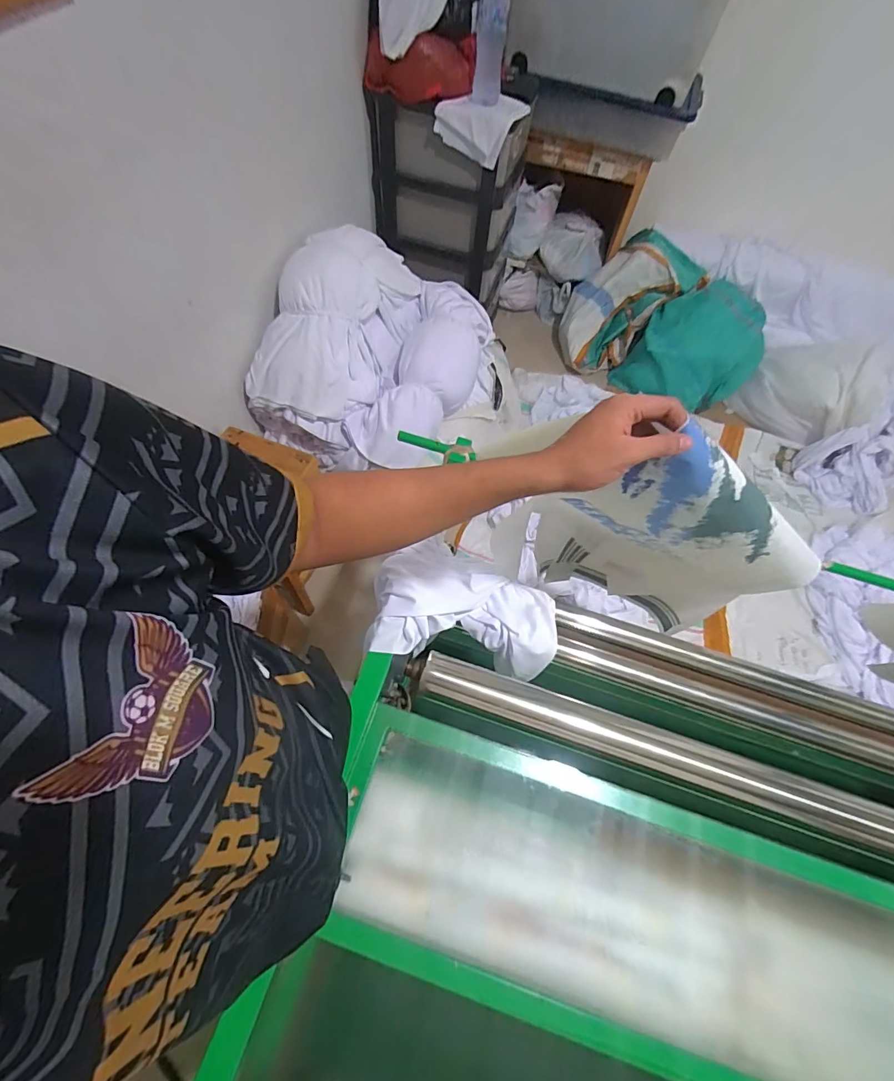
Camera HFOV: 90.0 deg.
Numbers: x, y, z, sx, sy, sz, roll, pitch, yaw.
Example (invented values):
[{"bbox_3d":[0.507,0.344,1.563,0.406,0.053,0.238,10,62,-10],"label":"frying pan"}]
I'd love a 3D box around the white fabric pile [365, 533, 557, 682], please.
[{"bbox_3d":[0.036,0.127,0.806,0.323,0.083,0.192,18,60,-22],"label":"white fabric pile"}]

